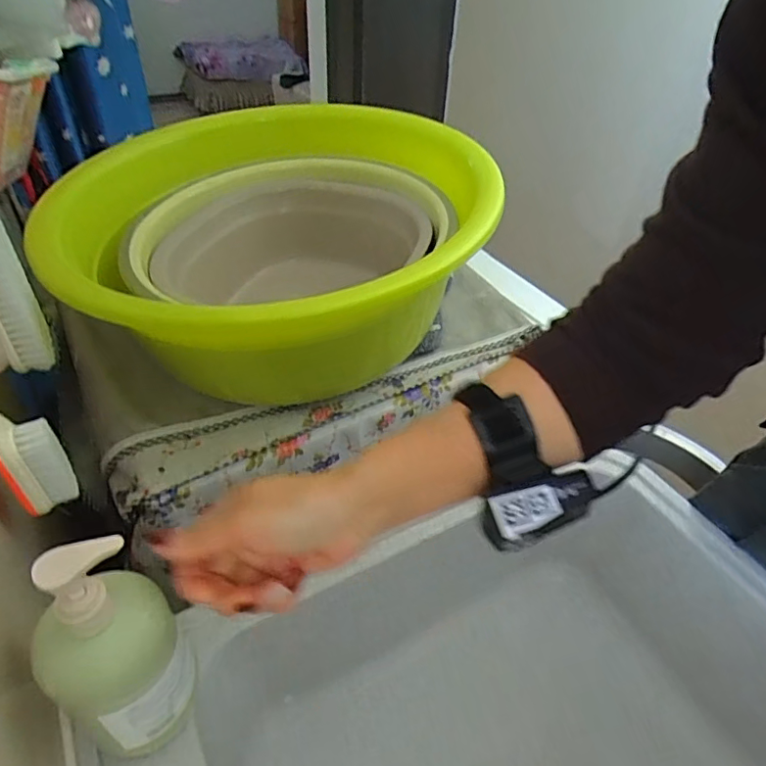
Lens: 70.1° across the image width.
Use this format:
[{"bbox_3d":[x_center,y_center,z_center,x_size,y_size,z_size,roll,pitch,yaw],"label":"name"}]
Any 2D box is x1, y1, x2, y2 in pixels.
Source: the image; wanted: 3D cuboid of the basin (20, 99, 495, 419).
[{"bbox_3d":[-0.103,-0.132,0.598,0.385,0.209,0.424,3,41,0],"label":"basin"}]

